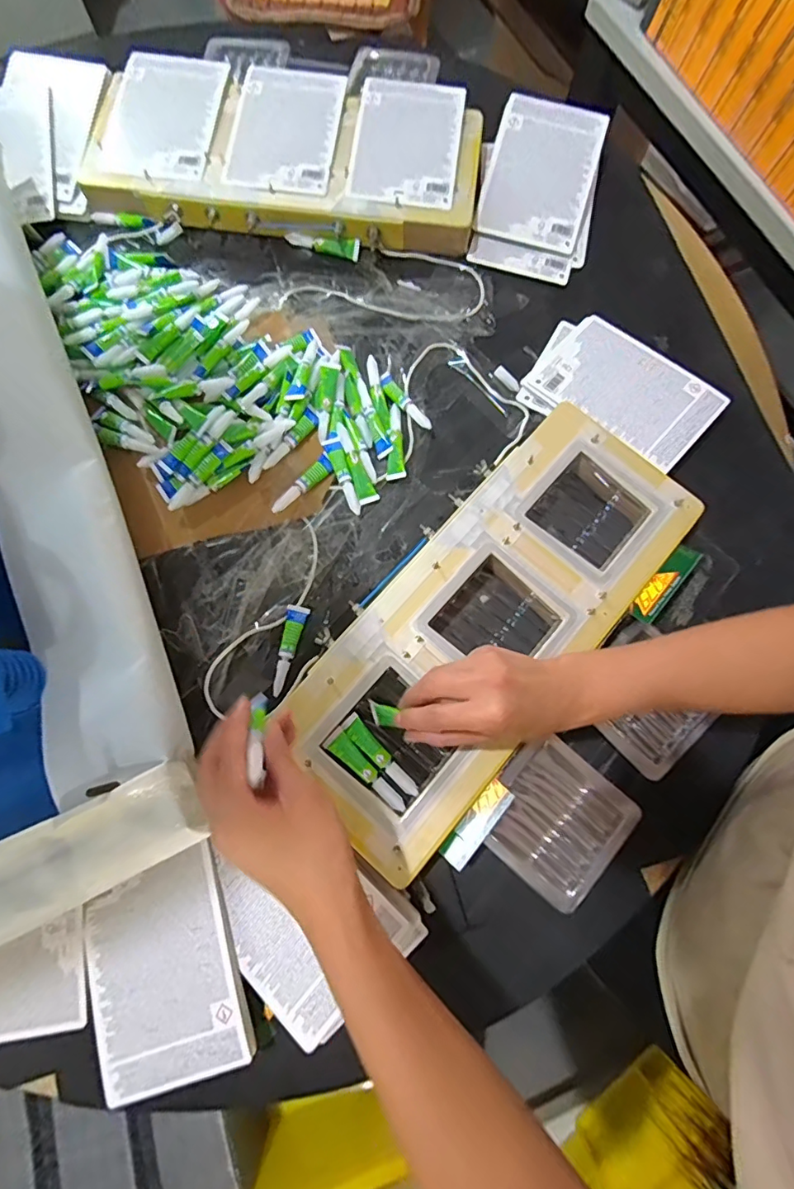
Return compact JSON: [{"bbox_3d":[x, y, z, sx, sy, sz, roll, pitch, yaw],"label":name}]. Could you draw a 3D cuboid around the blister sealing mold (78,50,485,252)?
[{"bbox_3d":[-0.121,-0.497,0.575,0.430,0.043,0.190,7,75,1],"label":"blister sealing mold"}]

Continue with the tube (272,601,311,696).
[{"bbox_3d":[-0.099,0.050,0.463,0.018,0.007,0.083,11,75,2],"label":"tube"}]

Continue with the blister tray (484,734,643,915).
[{"bbox_3d":[0.129,0.183,0.417,0.105,0.022,0.103,40,78,9],"label":"blister tray"}]

